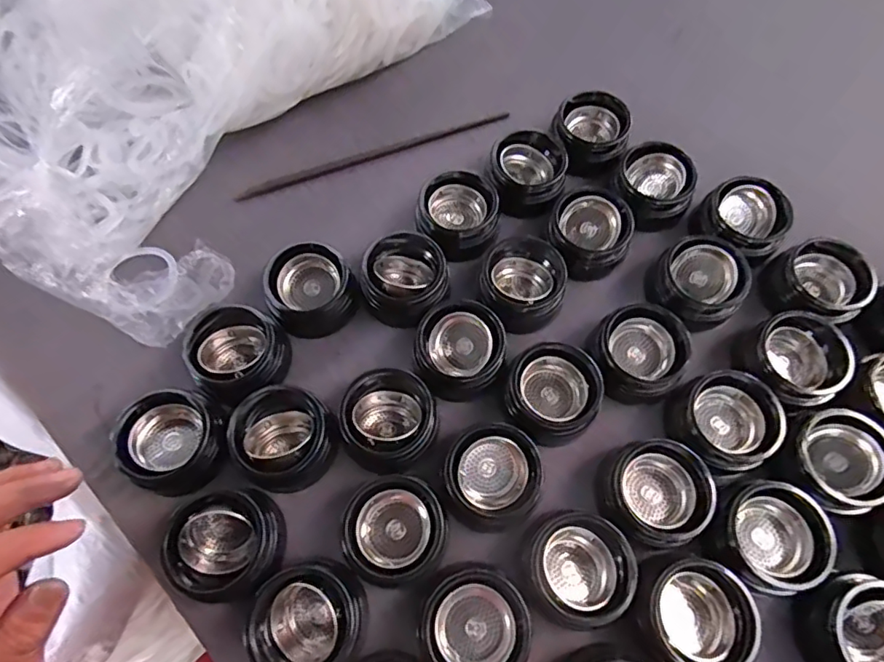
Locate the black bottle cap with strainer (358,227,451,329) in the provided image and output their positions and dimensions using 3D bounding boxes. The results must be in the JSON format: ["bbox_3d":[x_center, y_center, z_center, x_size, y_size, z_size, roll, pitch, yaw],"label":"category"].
[{"bbox_3d":[-0.029,-0.040,0.391,0.061,0.037,0.065,0,68,0],"label":"black bottle cap with strainer"}]

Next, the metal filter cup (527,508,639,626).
[{"bbox_3d":[0.082,0.141,0.323,0.061,0.029,0.056,37,73,14],"label":"metal filter cup"}]

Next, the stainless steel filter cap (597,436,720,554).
[{"bbox_3d":[0.135,0.102,0.342,0.063,0.022,0.062,0,68,0],"label":"stainless steel filter cap"}]

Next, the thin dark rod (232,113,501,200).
[{"bbox_3d":[-0.055,-0.149,0.450,0.234,0.005,0.009,-21,69,-8],"label":"thin dark rod"}]

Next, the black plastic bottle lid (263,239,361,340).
[{"bbox_3d":[-0.095,-0.029,0.386,0.059,0.034,0.058,0,68,0],"label":"black plastic bottle lid"}]

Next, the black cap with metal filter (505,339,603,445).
[{"bbox_3d":[0.074,0.041,0.359,0.060,0.031,0.063,-25,70,-10],"label":"black cap with metal filter"}]

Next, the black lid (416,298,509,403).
[{"bbox_3d":[0.012,0.013,0.370,0.059,0.032,0.058,0,68,0],"label":"black lid"}]

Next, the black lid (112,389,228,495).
[{"bbox_3d":[-0.174,0.069,0.344,0.059,0.029,0.061,33,72,12],"label":"black lid"}]

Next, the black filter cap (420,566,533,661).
[{"bbox_3d":[0.020,0.173,0.312,0.060,0.025,0.060,0,68,0],"label":"black filter cap"}]

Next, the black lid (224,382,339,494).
[{"bbox_3d":[-0.102,0.068,0.347,0.062,0.033,0.061,0,68,0],"label":"black lid"}]

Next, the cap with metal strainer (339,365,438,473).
[{"bbox_3d":[-0.036,0.058,0.353,0.062,0.032,0.061,0,68,0],"label":"cap with metal strainer"}]

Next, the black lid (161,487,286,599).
[{"bbox_3d":[-0.129,0.127,0.324,0.063,0.033,0.058,0,68,0],"label":"black lid"}]

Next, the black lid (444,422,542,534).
[{"bbox_3d":[0.032,0.092,0.339,0.060,0.035,0.060,0,68,0],"label":"black lid"}]

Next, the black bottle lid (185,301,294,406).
[{"bbox_3d":[-0.140,0.015,0.367,0.065,0.025,0.064,0,68,0],"label":"black bottle lid"}]

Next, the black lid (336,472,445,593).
[{"bbox_3d":[-0.029,0.123,0.327,0.061,0.032,0.065,0,68,0],"label":"black lid"}]

